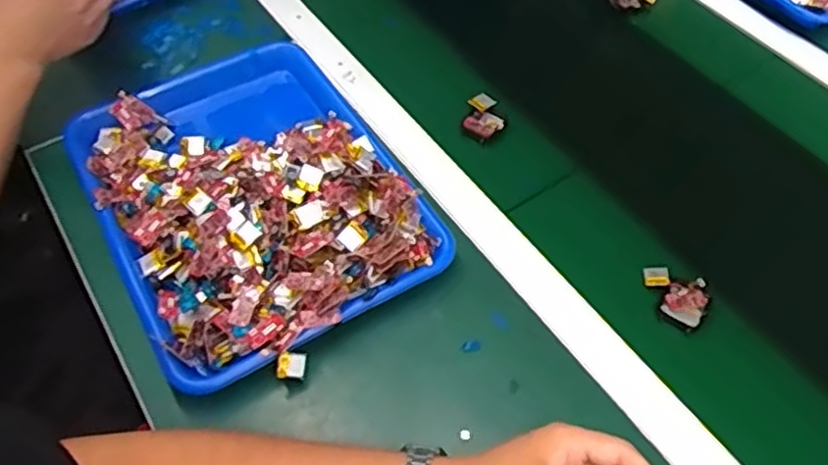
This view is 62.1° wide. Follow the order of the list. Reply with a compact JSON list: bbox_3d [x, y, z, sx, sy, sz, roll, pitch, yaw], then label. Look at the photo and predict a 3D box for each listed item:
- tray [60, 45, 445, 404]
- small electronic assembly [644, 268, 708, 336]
[{"bbox_3d":[-0.149,-0.037,0.627,0.253,0.069,0.335,-26,58,-18],"label":"tray"},{"bbox_3d":[0.218,0.053,0.577,0.058,0.019,0.041,36,61,23],"label":"small electronic assembly"}]

